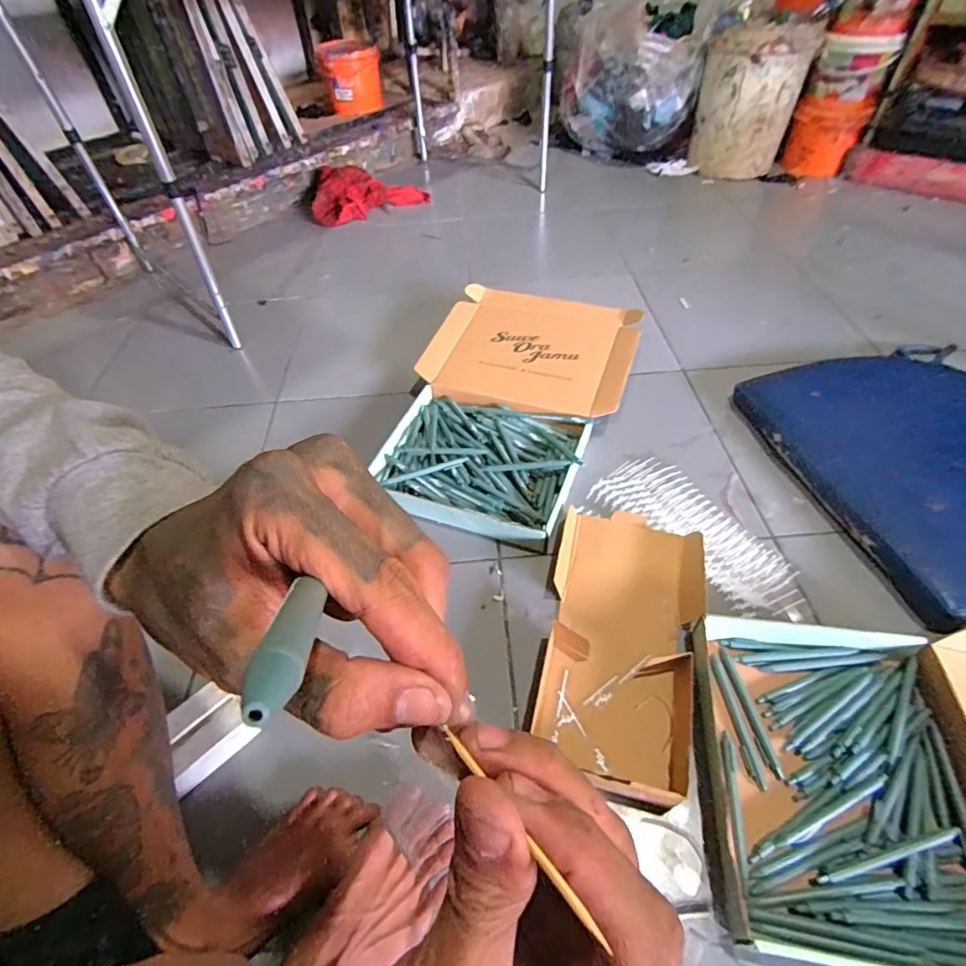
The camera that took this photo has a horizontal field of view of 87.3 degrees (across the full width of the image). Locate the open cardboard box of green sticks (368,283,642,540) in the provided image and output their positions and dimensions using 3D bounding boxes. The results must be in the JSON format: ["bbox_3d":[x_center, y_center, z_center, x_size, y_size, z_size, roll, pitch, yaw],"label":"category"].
[{"bbox_3d":[0.049,-0.154,0.915,0.358,0.076,0.544,15,52,16],"label":"open cardboard box of green sticks"}]

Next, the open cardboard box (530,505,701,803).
[{"bbox_3d":[0.182,0.186,0.654,0.194,0.048,0.379,10,51,12],"label":"open cardboard box"}]

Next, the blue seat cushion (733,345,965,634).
[{"bbox_3d":[0.714,-0.053,0.784,0.424,0.066,0.493,-10,50,-5],"label":"blue seat cushion"}]

